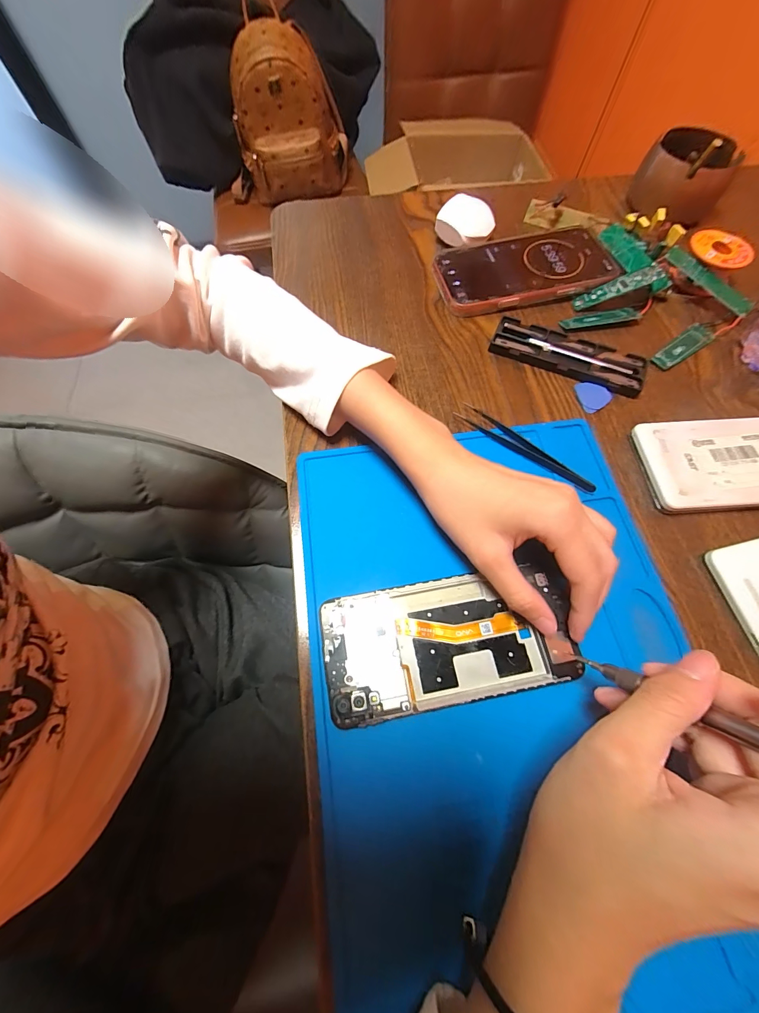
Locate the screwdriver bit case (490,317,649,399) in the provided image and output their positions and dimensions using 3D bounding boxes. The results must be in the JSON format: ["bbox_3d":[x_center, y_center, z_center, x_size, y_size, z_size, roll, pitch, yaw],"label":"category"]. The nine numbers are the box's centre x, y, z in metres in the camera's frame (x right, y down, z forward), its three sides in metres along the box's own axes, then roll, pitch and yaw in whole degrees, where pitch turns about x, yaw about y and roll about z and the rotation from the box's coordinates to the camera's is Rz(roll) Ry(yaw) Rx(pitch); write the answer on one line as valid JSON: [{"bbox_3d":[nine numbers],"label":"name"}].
[{"bbox_3d":[0.161,-0.130,0.309,0.125,0.009,0.040,23,69,9],"label":"screwdriver bit case"}]

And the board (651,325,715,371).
[{"bbox_3d":[0.270,-0.141,0.317,0.072,0.004,0.021,-37,72,-14],"label":"board"}]

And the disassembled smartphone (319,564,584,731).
[{"bbox_3d":[0.041,0.081,0.215,0.146,0.007,0.072,-5,67,-3],"label":"disassembled smartphone"}]

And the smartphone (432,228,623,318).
[{"bbox_3d":[0.138,-0.229,0.346,0.164,0.016,0.084,-12,68,-5],"label":"smartphone"}]

